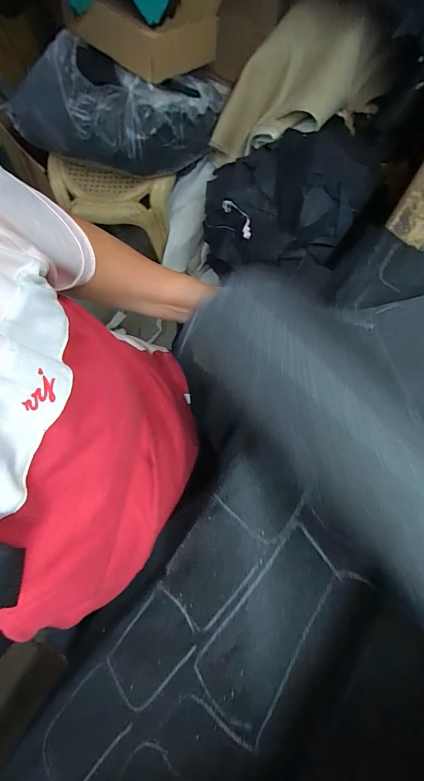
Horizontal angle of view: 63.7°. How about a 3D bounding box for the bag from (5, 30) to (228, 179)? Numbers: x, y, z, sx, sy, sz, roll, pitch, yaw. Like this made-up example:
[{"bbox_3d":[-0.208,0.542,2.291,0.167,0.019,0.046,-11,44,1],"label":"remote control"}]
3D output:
[{"bbox_3d":[-0.235,-0.643,0.797,0.455,0.135,0.211,21,78,4],"label":"bag"}]

